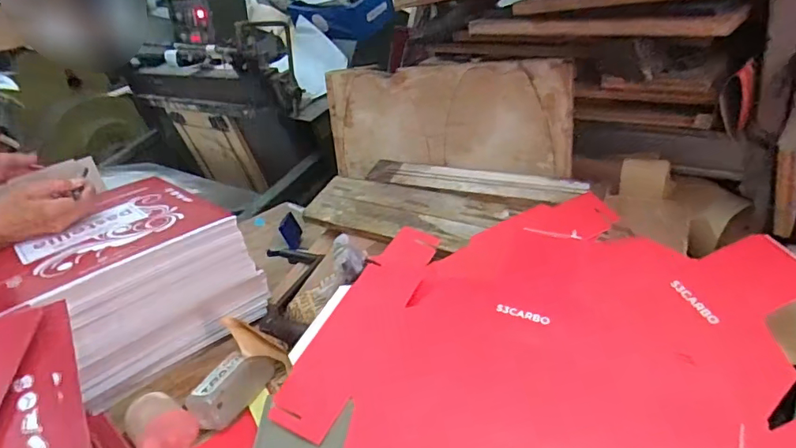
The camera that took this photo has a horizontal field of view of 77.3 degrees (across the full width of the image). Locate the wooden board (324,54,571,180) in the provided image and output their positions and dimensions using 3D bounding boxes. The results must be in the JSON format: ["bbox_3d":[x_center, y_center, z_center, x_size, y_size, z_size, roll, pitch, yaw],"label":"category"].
[{"bbox_3d":[0.069,-0.181,0.865,0.442,0.189,0.016,3,19,28],"label":"wooden board"}]

